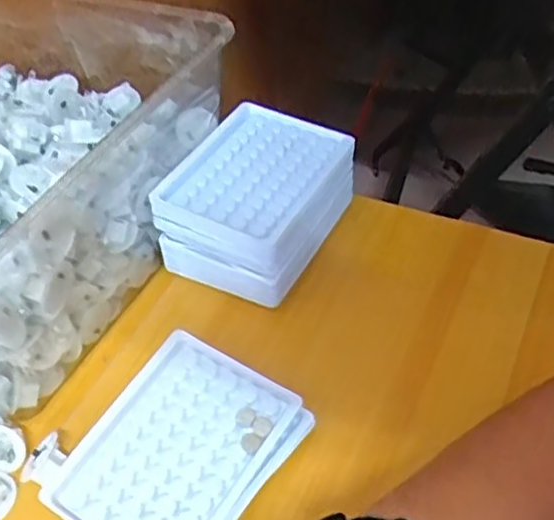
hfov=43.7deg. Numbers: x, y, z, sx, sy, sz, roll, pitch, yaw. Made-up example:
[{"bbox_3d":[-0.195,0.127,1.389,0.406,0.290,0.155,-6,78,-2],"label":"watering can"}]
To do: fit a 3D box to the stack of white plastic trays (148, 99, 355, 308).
[{"bbox_3d":[-0.012,-0.045,0.506,0.100,0.064,0.127,20,52,23],"label":"stack of white plastic trays"}]

